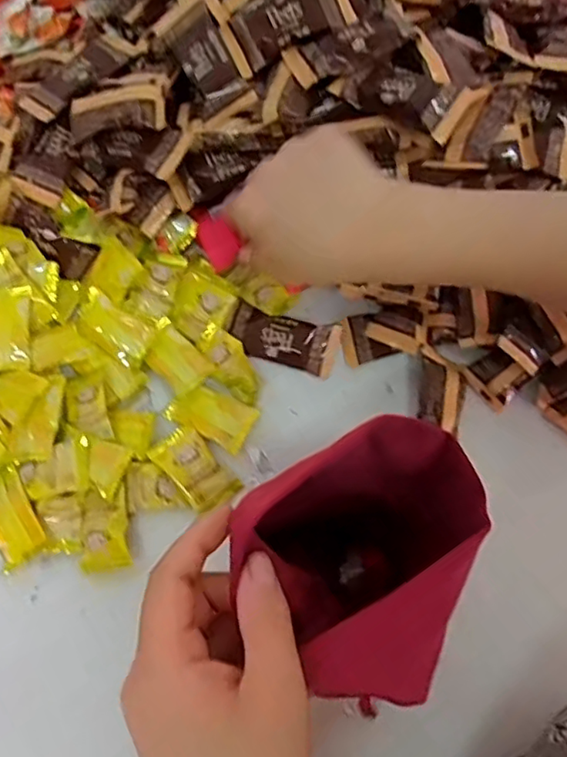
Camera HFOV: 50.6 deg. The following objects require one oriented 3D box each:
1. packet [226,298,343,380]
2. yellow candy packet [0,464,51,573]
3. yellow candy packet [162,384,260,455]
[{"bbox_3d":[0.000,-0.029,0.409,0.072,0.013,0.036,16,69,6],"label":"packet"},{"bbox_3d":[-0.167,0.083,0.365,0.031,0.008,0.055,-30,71,-12],"label":"yellow candy packet"},{"bbox_3d":[-0.047,0.022,0.394,0.054,0.007,0.032,26,70,10],"label":"yellow candy packet"}]

